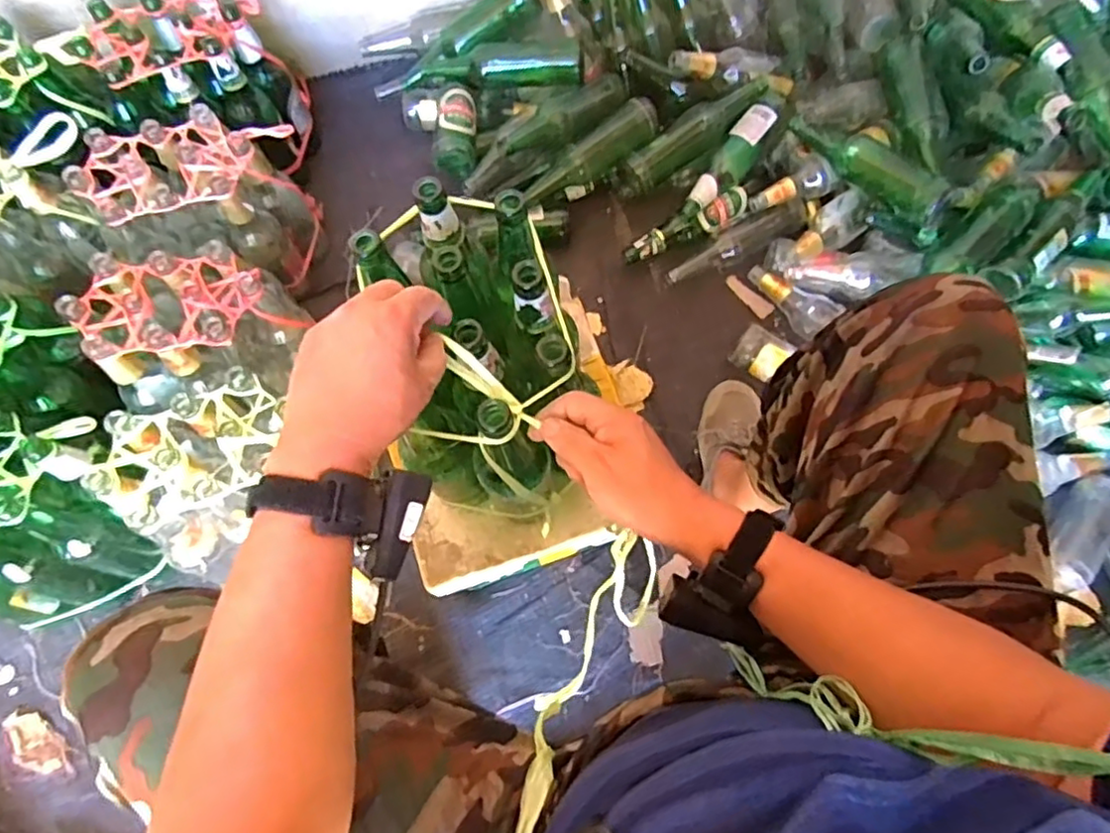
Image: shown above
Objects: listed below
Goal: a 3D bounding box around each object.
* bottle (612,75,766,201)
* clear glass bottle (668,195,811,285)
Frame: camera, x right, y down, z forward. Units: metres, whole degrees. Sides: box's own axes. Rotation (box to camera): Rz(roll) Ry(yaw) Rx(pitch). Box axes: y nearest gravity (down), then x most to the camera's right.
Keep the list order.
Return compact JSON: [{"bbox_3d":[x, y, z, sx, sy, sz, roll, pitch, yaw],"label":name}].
[{"bbox_3d":[0.226,-0.461,1.048,0.280,0.078,0.074,-35,74,6],"label":"bottle"},{"bbox_3d":[0.308,-0.284,1.074,0.263,0.068,0.061,-30,74,-11],"label":"clear glass bottle"}]

